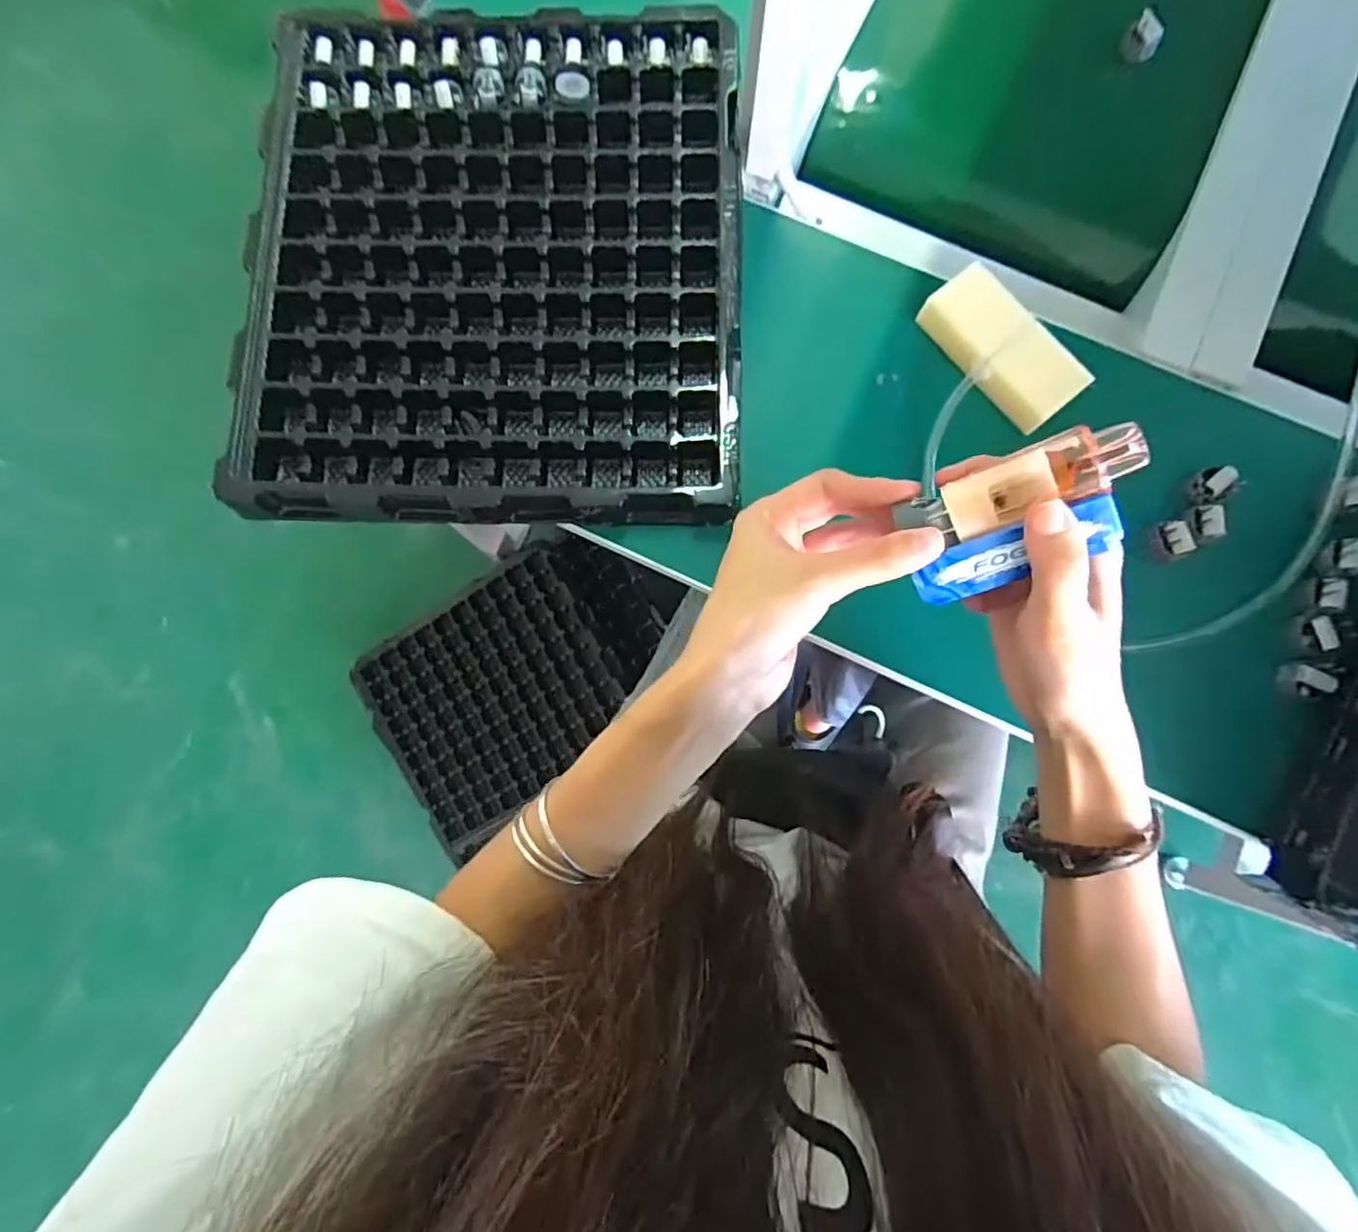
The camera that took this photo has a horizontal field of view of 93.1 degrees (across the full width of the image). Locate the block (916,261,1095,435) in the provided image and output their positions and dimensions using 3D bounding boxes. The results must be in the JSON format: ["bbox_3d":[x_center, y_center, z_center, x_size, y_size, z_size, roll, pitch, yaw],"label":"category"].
[{"bbox_3d":[0.233,-0.194,0.465,0.051,0.033,0.122,-42,82,-5],"label":"block"}]

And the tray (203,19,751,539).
[{"bbox_3d":[-0.136,-0.268,0.484,0.355,0.039,0.398,1,82,-1],"label":"tray"}]

